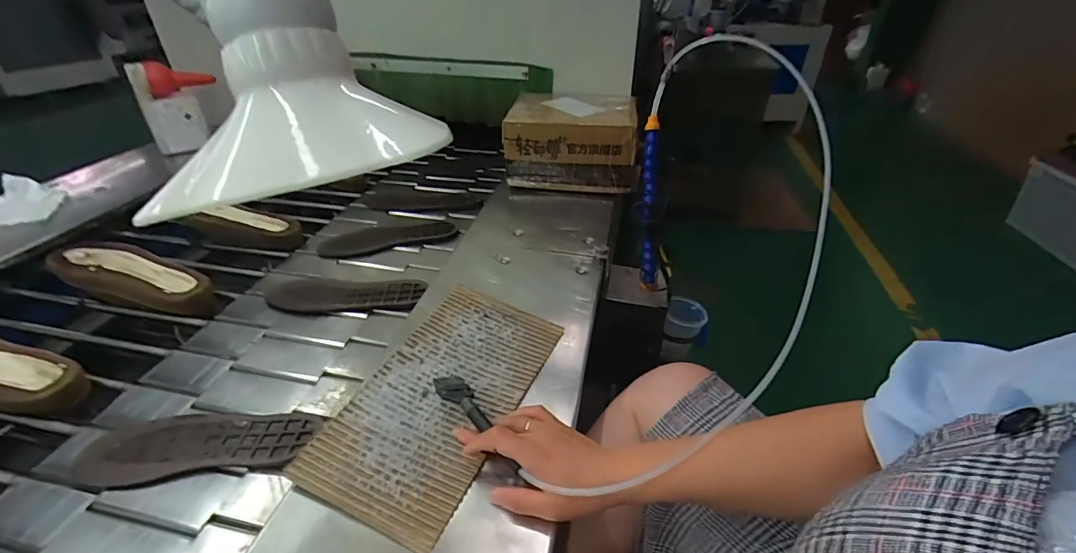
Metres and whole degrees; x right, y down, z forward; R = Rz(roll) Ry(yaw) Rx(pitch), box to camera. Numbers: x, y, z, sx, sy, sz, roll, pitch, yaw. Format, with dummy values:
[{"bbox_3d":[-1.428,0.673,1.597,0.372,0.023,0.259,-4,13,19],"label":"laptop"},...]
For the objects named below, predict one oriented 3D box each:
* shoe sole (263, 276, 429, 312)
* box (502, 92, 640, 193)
[{"bbox_3d":[-0.307,0.027,0.739,0.248,0.017,0.090,6,36,8],"label":"shoe sole"},{"bbox_3d":[0.072,-0.280,0.986,0.258,0.145,0.185,4,32,5],"label":"box"}]

